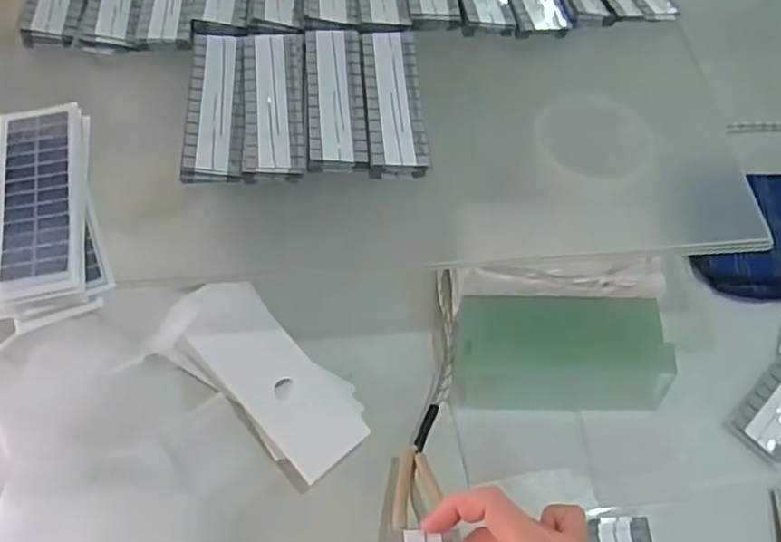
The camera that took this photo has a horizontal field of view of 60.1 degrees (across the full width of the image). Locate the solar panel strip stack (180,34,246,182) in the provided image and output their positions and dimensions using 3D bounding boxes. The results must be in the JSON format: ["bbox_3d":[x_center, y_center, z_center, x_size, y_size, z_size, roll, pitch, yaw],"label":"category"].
[{"bbox_3d":[-0.124,-0.120,0.479,0.040,0.007,0.133,-1,60,-6],"label":"solar panel strip stack"}]

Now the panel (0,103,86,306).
[{"bbox_3d":[-0.223,-0.048,0.427,0.051,0.010,0.146,-11,63,-8],"label":"panel"}]

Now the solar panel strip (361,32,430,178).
[{"bbox_3d":[0.002,-0.124,0.487,0.040,0.011,0.127,-3,62,-3],"label":"solar panel strip"}]

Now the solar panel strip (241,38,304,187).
[{"bbox_3d":[-0.083,-0.122,0.482,0.042,0.011,0.132,-3,62,-4],"label":"solar panel strip"}]

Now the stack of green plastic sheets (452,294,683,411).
[{"bbox_3d":[0.122,0.057,0.482,0.146,0.040,0.070,0,62,-2],"label":"stack of green plastic sheets"}]

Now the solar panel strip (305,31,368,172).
[{"bbox_3d":[-0.039,-0.127,0.484,0.040,0.007,0.128,-3,62,-3],"label":"solar panel strip"}]

